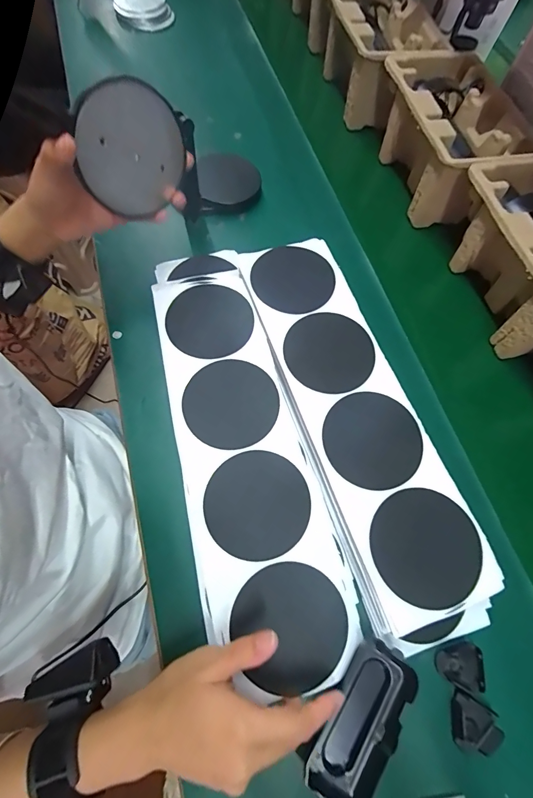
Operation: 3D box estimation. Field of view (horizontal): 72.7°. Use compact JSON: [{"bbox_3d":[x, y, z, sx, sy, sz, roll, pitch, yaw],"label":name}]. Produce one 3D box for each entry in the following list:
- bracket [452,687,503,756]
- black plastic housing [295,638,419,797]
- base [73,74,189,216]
[{"bbox_3d":[0.171,0.269,0.296,0.040,0.011,0.036,30,75,10],"label":"bracket"},{"bbox_3d":[0.076,0.256,0.288,0.049,0.032,0.109,33,72,11],"label":"black plastic housing"},{"bbox_3d":[-0.114,-0.211,0.311,0.089,0.090,0.009,-24,48,-35],"label":"base"}]

